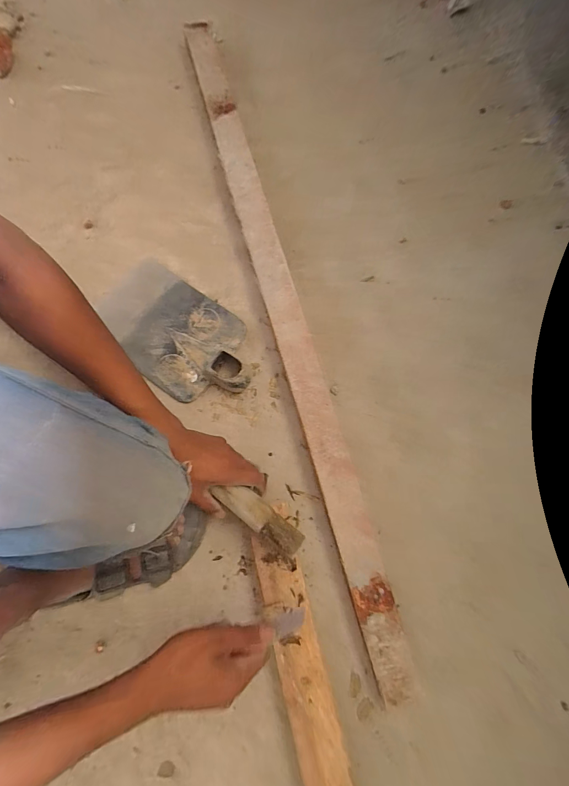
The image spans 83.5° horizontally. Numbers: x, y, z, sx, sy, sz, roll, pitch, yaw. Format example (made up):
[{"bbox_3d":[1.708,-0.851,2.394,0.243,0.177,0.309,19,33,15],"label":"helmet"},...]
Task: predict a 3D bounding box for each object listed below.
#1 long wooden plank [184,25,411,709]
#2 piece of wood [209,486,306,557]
[{"bbox_3d":[-0.012,-0.179,0.546,0.080,0.048,1.186,-15,78,-5],"label":"long wooden plank"},{"bbox_3d":[-0.032,0.161,0.420,0.125,0.016,0.034,32,78,11],"label":"piece of wood"}]

